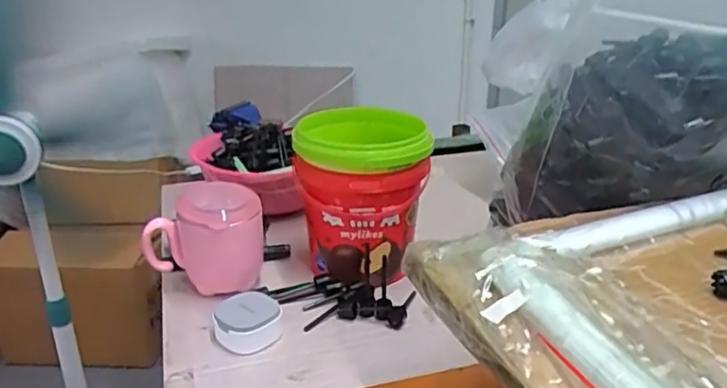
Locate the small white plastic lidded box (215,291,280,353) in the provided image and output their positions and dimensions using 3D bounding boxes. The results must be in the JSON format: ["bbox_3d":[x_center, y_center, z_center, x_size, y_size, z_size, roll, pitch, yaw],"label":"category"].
[{"bbox_3d":[-0.101,0.112,0.525,0.056,0.028,0.056,-2,23,-4],"label":"small white plastic lidded box"}]

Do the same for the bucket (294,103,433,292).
[{"bbox_3d":[-0.003,0.005,0.619,0.126,0.154,0.132,-2,23,-5],"label":"bucket"}]

